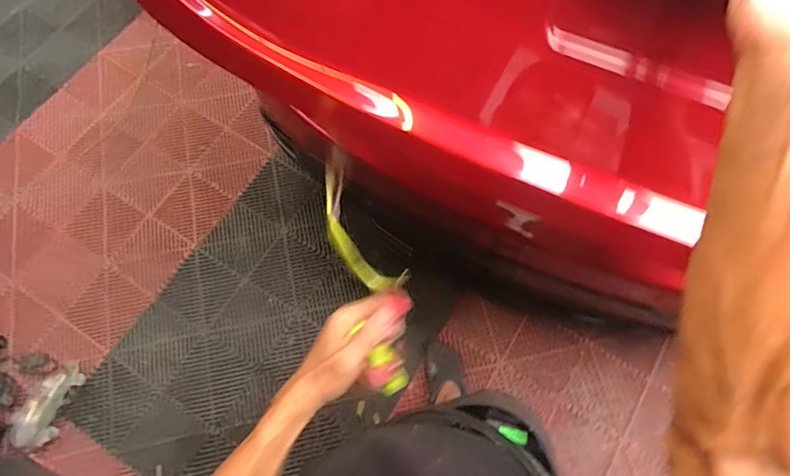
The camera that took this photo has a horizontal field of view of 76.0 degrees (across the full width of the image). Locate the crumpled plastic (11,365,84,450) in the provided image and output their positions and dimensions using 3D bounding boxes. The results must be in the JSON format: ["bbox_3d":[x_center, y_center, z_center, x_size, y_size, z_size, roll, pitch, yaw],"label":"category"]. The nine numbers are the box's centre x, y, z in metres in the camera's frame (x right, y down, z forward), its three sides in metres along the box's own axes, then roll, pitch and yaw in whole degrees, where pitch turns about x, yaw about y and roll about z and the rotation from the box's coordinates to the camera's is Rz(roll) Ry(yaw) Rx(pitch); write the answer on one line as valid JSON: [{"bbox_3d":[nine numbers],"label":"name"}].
[{"bbox_3d":[-0.964,0.468,1.408,0.092,0.085,0.224,20,71,7],"label":"crumpled plastic"}]

